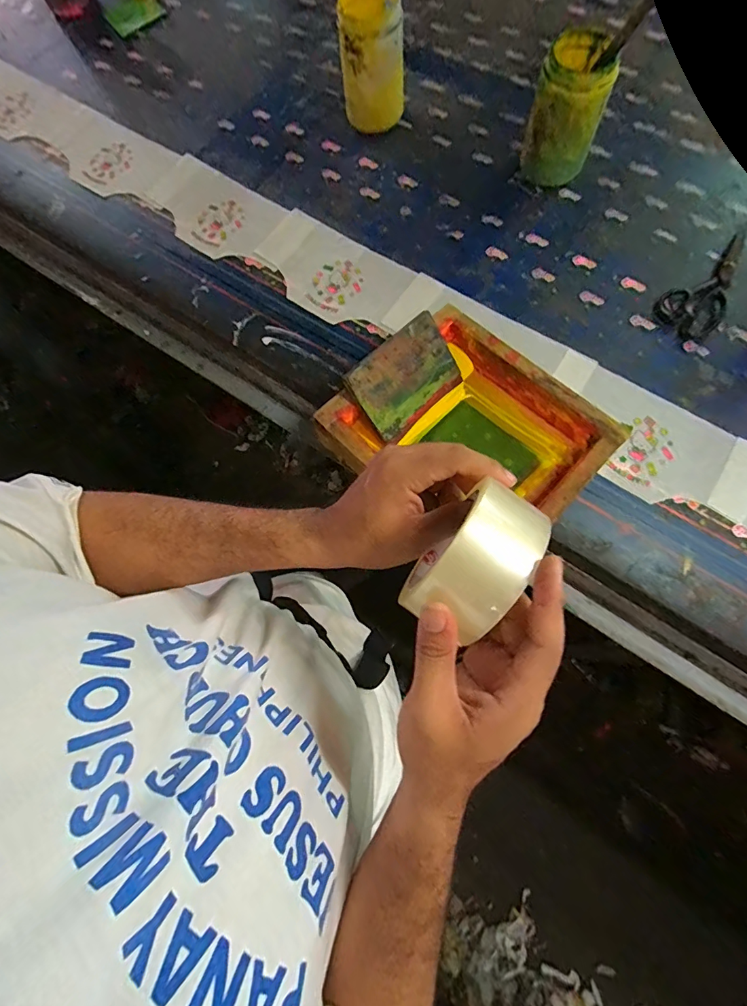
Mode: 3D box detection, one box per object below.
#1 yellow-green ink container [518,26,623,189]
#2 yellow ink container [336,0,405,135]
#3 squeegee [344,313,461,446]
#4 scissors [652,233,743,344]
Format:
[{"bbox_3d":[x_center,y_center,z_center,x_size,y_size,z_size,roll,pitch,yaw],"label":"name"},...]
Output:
[{"bbox_3d":[0.267,-0.535,0.630,0.092,0.148,0.082,14,75,7],"label":"yellow-green ink container"},{"bbox_3d":[0.000,-0.664,0.687,0.093,0.154,0.082,-1,74,3],"label":"yellow ink container"},{"bbox_3d":[0.043,-0.153,0.554,0.146,0.008,0.104,-43,118,-17],"label":"squeegee"},{"bbox_3d":[0.477,-0.305,0.625,0.205,0.006,0.079,-44,77,-8],"label":"scissors"}]

